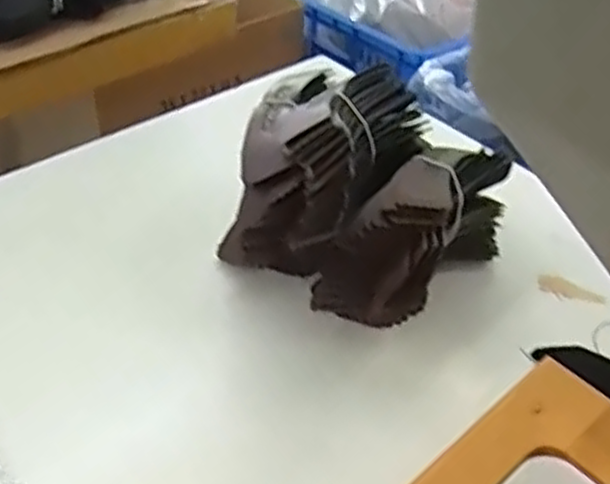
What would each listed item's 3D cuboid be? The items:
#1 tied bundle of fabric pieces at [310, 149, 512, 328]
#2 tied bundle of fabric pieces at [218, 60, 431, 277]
[{"bbox_3d":[0.069,-0.005,0.519,0.079,0.085,0.141,29,47,27],"label":"tied bundle of fabric pieces"},{"bbox_3d":[0.007,-0.052,0.535,0.101,0.115,0.141,26,45,25],"label":"tied bundle of fabric pieces"}]

